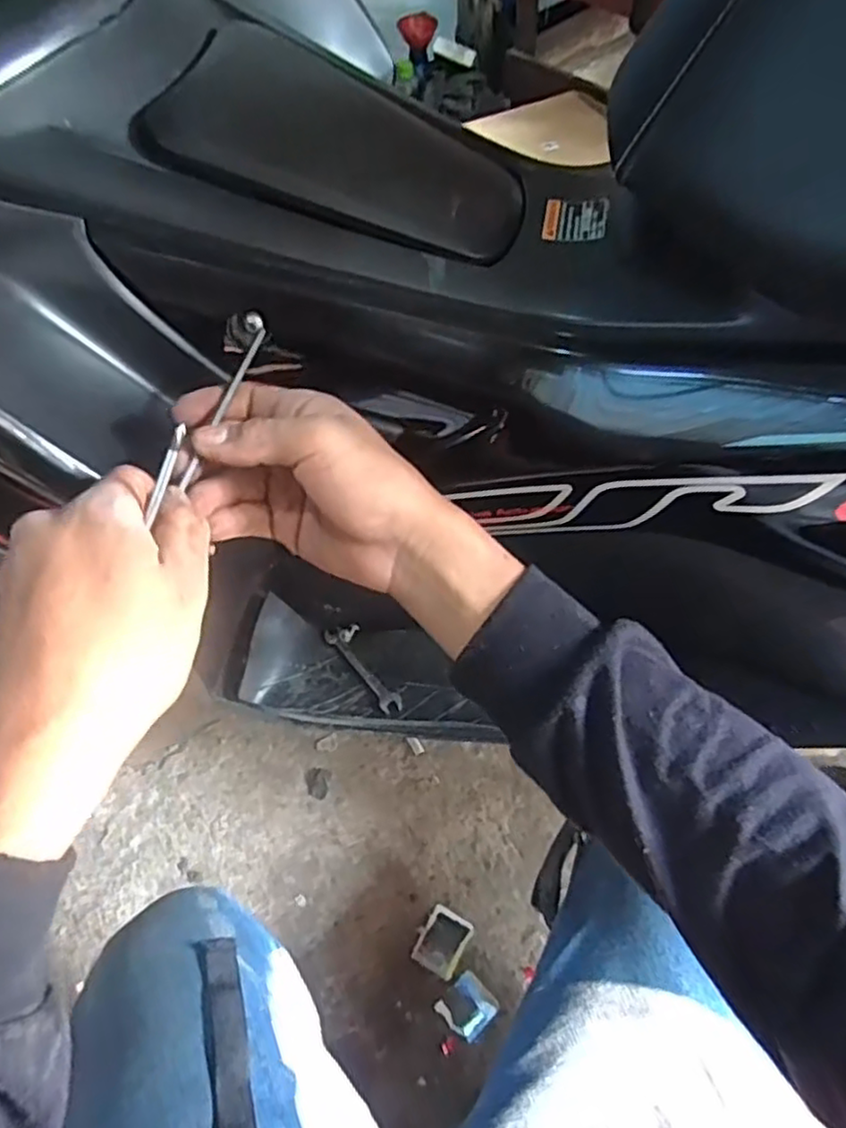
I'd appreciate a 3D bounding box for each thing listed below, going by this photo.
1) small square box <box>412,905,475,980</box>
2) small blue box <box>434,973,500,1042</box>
[{"bbox_3d":[0.020,0.397,0.738,0.048,0.008,0.061,25,60,19],"label":"small square box"},{"bbox_3d":[0.045,0.442,0.700,0.049,0.013,0.049,-40,62,-22],"label":"small blue box"}]

